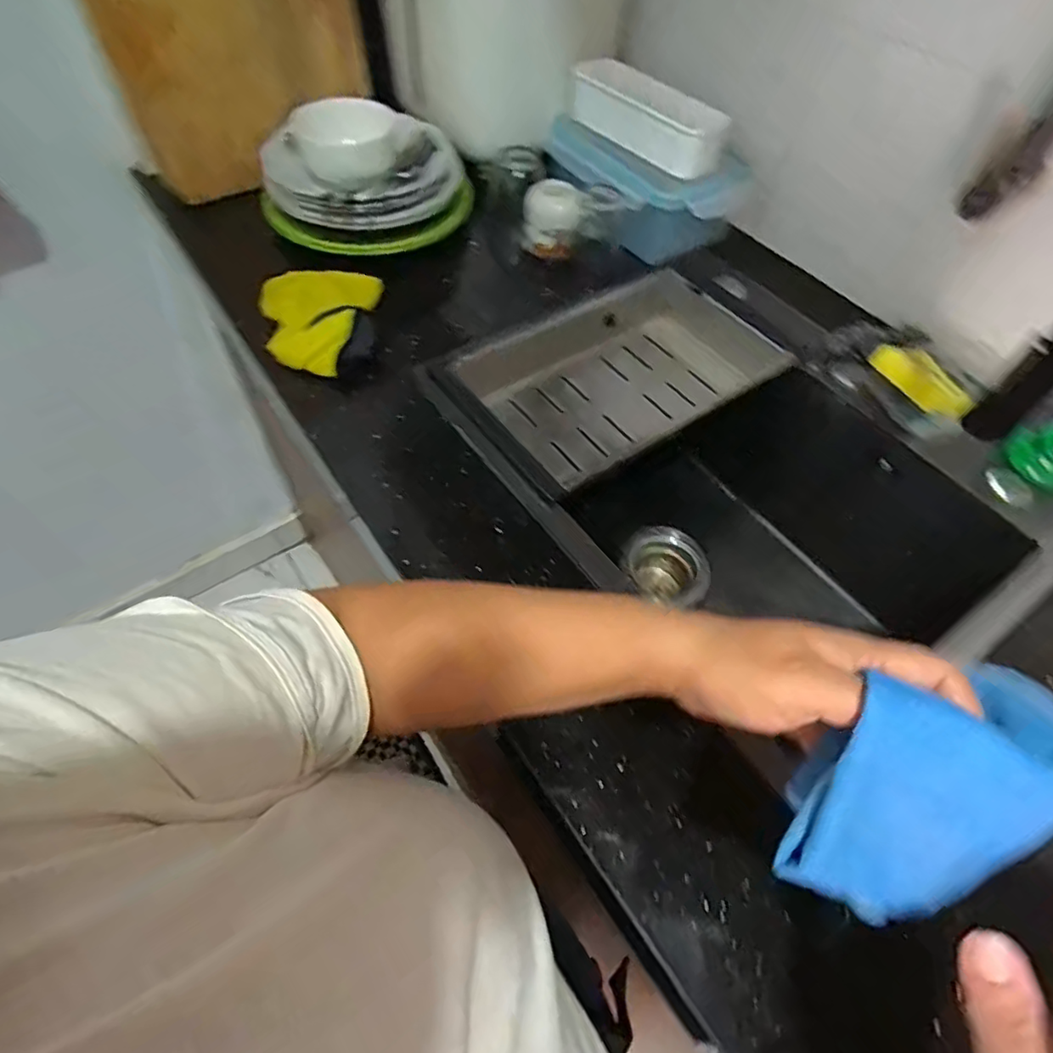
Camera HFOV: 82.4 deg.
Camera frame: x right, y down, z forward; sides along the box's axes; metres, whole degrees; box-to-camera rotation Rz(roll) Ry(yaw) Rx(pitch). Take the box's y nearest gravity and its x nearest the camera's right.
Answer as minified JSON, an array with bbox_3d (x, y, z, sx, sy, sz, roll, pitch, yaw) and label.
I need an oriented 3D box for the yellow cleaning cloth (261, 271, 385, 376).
[{"bbox_3d":[-0.229,-0.224,0.634,0.121,0.034,0.163,4,56,-1],"label":"yellow cleaning cloth"}]

